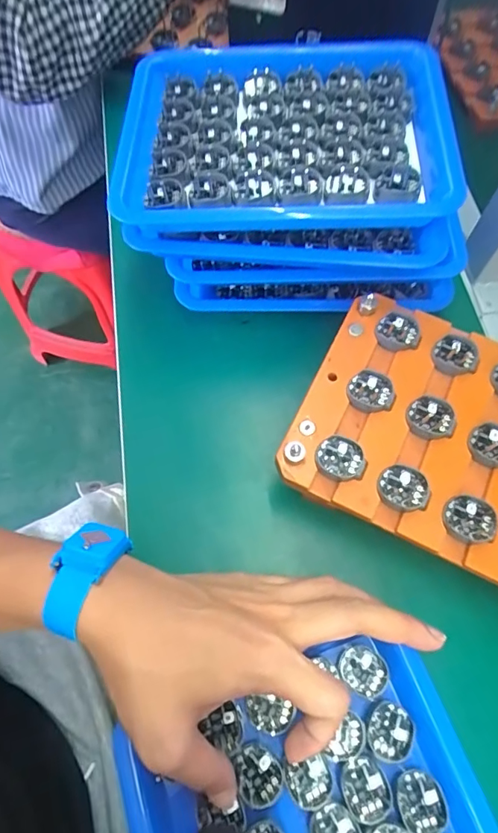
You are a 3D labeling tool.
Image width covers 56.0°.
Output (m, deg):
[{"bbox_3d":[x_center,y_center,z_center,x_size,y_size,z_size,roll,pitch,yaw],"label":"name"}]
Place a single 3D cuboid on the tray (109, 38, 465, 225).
[{"bbox_3d":[0.024,-0.195,0.316,0.213,0.029,0.167,1,66,-1],"label":"tray"}]

